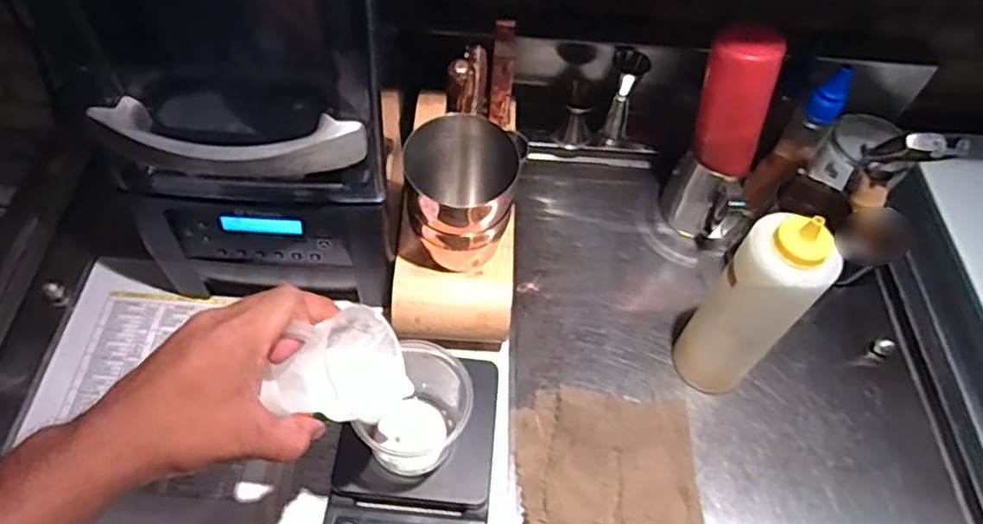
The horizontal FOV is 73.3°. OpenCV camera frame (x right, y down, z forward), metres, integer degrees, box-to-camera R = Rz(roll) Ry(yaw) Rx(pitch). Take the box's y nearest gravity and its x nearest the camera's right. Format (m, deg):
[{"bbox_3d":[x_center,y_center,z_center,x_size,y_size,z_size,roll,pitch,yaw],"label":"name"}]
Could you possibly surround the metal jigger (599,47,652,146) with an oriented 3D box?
[{"bbox_3d":[0.149,-0.188,0.754,0.037,0.120,0.036,15,57,5],"label":"metal jigger"}]

